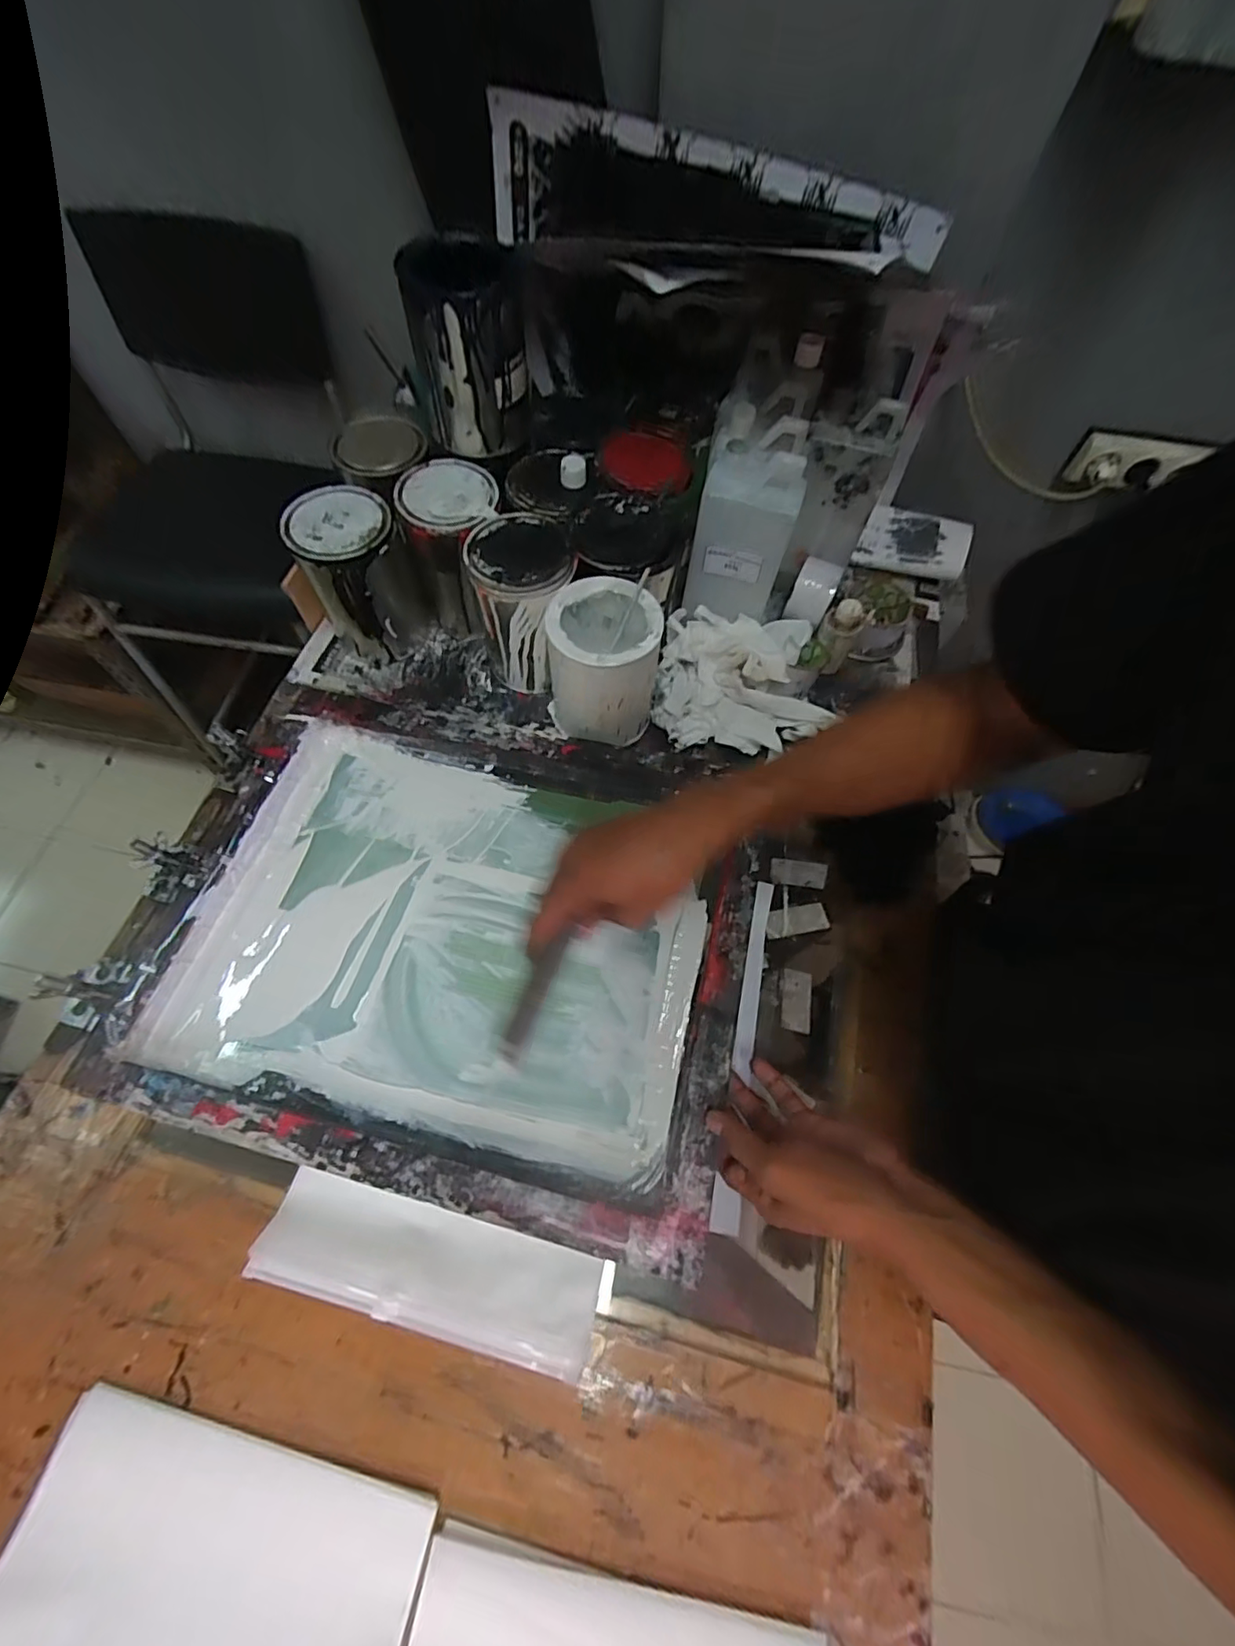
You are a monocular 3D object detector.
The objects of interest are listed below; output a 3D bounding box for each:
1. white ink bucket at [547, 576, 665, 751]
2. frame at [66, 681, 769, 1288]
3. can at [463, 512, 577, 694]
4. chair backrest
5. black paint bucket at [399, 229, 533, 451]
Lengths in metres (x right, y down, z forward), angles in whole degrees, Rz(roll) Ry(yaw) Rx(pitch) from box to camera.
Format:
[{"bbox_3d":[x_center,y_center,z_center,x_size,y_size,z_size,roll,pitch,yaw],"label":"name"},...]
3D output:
[{"bbox_3d":[-0.018,-0.167,0.604,0.115,0.146,0.118,-1,62,3],"label":"white ink bucket"},{"bbox_3d":[-0.140,0.069,0.518,0.501,0.047,0.432,11,64,9],"label":"frame"},{"bbox_3d":[-0.095,-0.231,0.624,0.108,0.157,0.108,-11,64,-3],"label":"can"},{"bbox_3d":[-0.596,-0.768,0.851,0.274,0.228,0.026,-11,79,-17],"label":"chair backrest"},{"bbox_3d":[-0.144,-0.476,0.571,0.109,0.160,0.101,-9,65,-7],"label":"black paint bucket"}]

